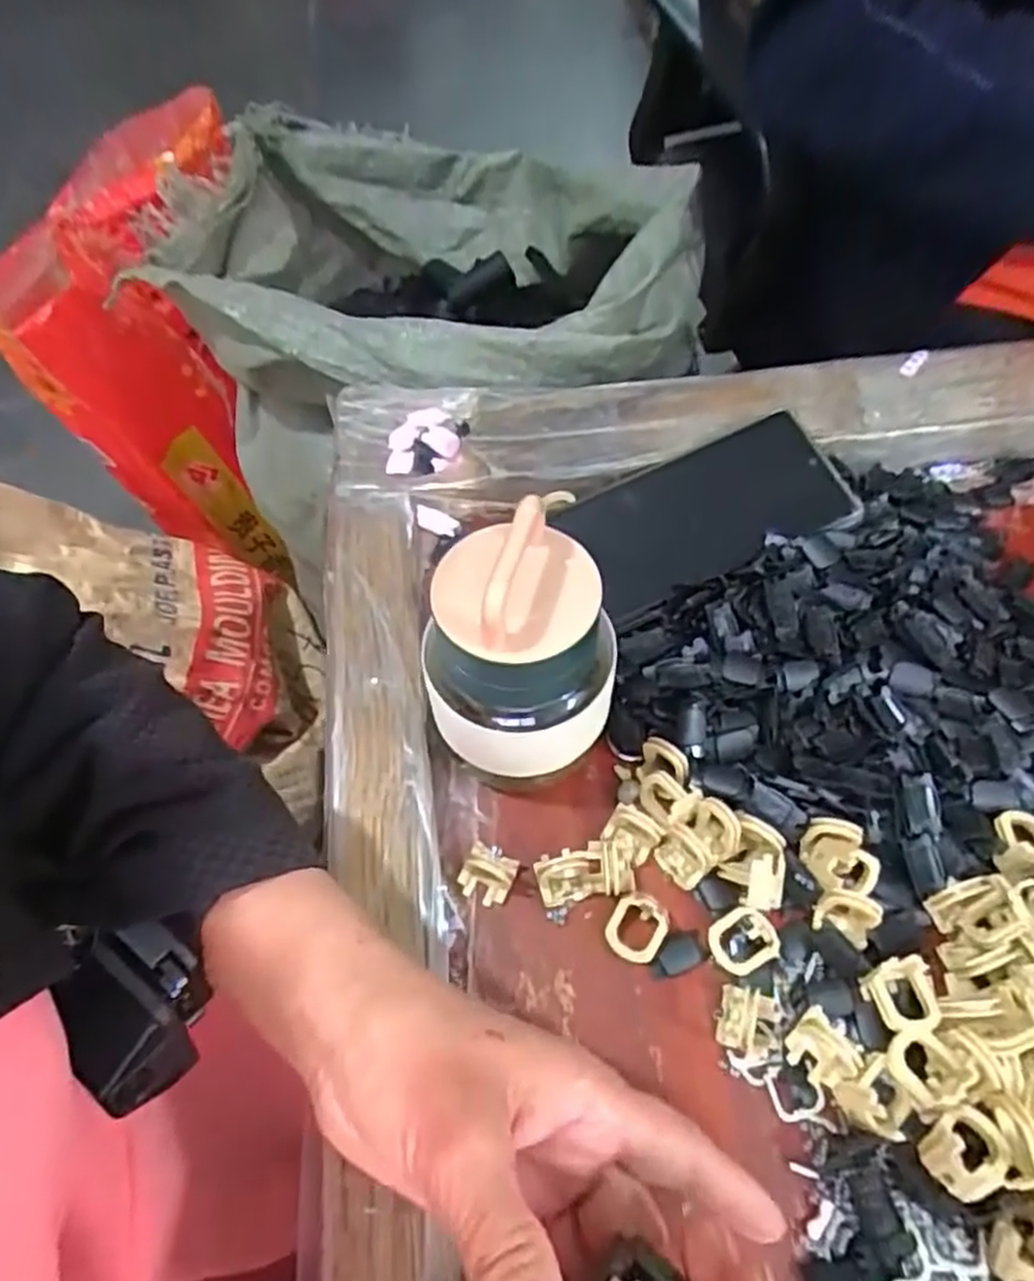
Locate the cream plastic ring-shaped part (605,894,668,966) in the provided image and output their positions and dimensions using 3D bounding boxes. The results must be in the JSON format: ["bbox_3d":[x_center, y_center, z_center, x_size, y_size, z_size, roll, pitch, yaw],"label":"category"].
[{"bbox_3d":[0.048,0.114,0.302,0.025,0.006,0.025,26,94,8],"label":"cream plastic ring-shaped part"}]

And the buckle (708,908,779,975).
[{"bbox_3d":[0.088,0.117,0.296,0.027,0.004,0.021,-39,71,13],"label":"buckle"}]

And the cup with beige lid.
[{"bbox_3d":[-0.002,0.006,0.291,0.065,0.121,0.060,-2,57,2],"label":"cup with beige lid"}]

